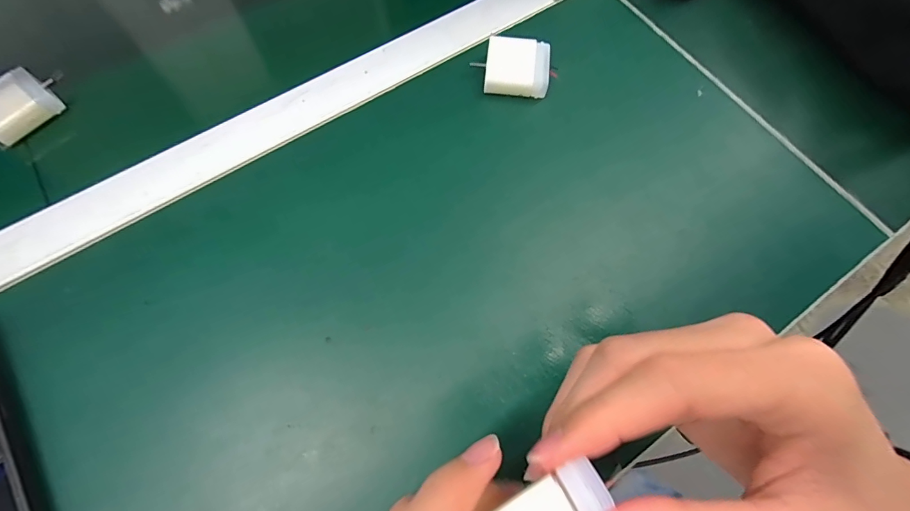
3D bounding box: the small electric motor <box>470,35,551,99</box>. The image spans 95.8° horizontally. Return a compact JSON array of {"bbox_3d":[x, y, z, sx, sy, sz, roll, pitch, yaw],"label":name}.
[{"bbox_3d":[0.044,-0.140,0.313,0.053,0.020,0.046,1,70,-1],"label":"small electric motor"}]

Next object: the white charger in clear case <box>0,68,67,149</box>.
[{"bbox_3d":[-0.315,-0.111,0.295,0.040,0.019,0.063,37,73,11],"label":"white charger in clear case"}]

